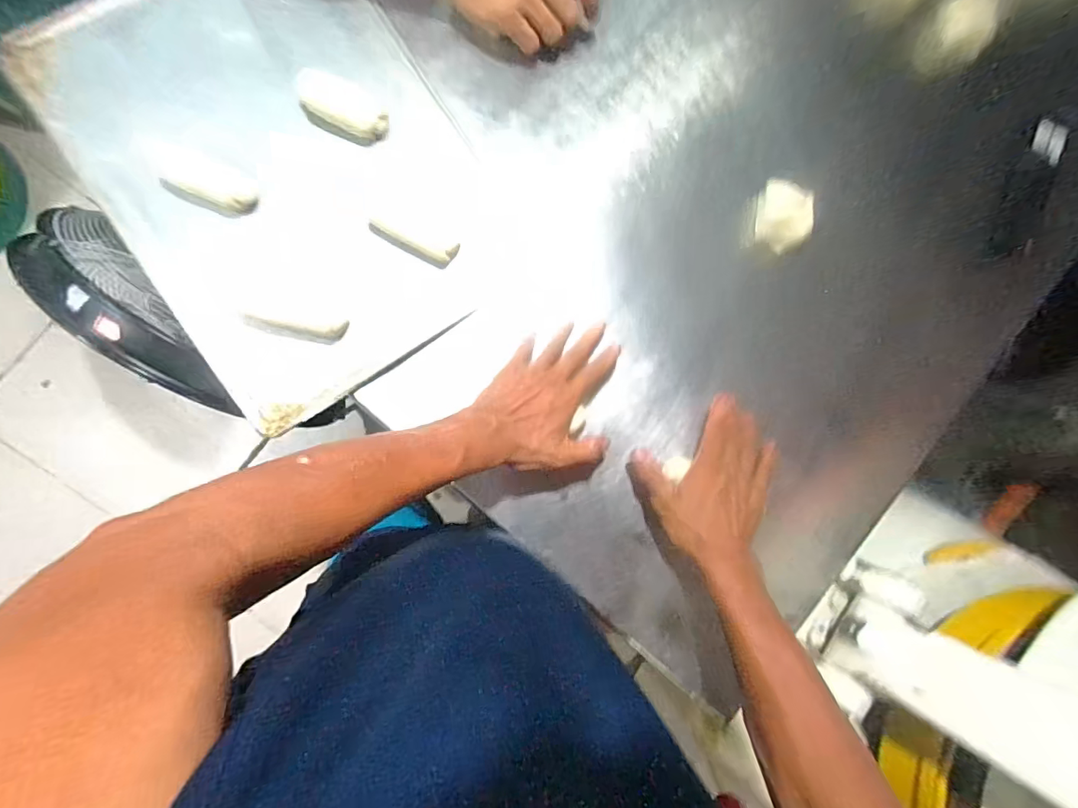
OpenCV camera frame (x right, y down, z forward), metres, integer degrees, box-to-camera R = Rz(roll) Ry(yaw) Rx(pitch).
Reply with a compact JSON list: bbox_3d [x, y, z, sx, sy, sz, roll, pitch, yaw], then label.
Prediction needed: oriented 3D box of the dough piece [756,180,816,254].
[{"bbox_3d":[0.277,-0.208,0.514,0.052,0.045,0.072,1,87,-7],"label":"dough piece"}]

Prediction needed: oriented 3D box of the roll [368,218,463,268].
[{"bbox_3d":[-0.129,-0.166,0.467,0.091,0.019,0.032,19,85,-6],"label":"roll"}]

